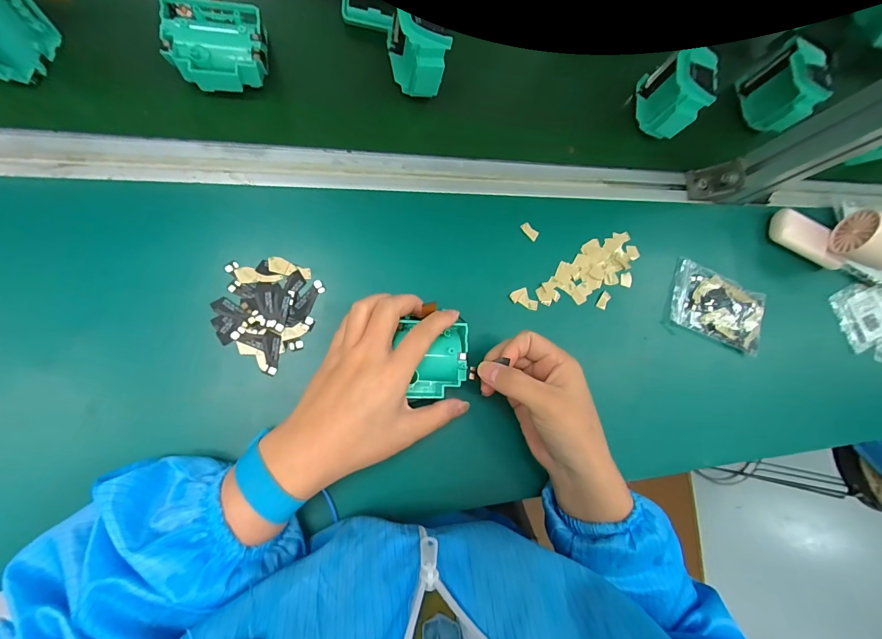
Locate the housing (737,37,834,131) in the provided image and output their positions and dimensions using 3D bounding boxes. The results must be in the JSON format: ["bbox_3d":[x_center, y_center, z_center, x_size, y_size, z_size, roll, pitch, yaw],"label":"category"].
[{"bbox_3d":[0.402,-0.268,0.444,0.045,0.074,0.076,-33,89,-7],"label":"housing"}]

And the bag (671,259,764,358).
[{"bbox_3d":[0.309,-0.013,0.422,0.112,0.018,0.073,24,84,-3],"label":"bag"}]

